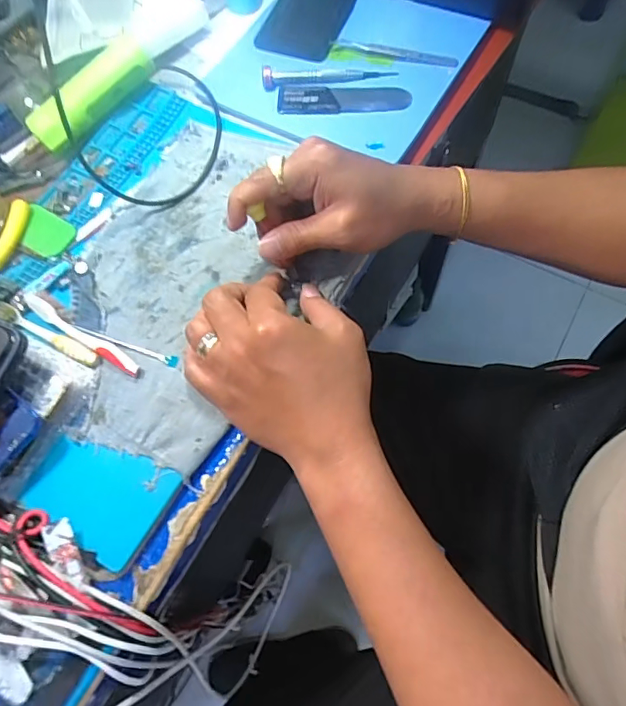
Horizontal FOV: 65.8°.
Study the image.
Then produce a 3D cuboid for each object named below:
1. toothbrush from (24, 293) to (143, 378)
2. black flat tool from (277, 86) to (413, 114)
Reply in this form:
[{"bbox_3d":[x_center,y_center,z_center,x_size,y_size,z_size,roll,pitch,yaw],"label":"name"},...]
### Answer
[{"bbox_3d":[-0.171,-0.015,0.356,0.106,0.015,0.012,30,72,15],"label":"toothbrush"},{"bbox_3d":[0.027,-0.228,0.434,0.115,0.007,0.031,-1,66,-1],"label":"black flat tool"}]

